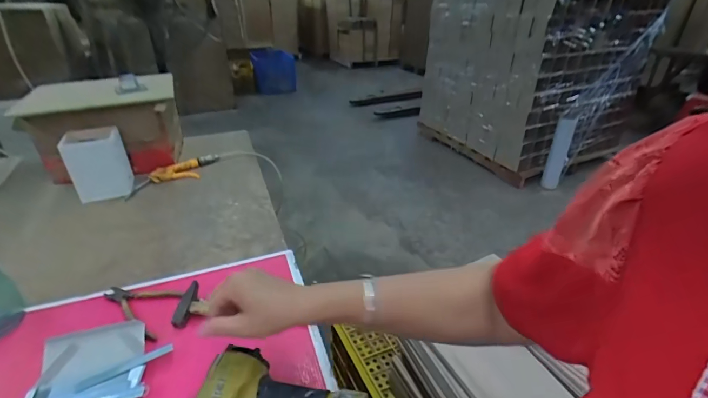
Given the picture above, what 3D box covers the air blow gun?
[{"bbox_3d":[-0.481,-0.074,0.981,0.253,0.029,0.096,-23,36,-32],"label":"air blow gun"}]

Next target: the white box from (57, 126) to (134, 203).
[{"bbox_3d":[-0.629,-0.091,0.902,0.116,0.144,0.115,-16,33,-24],"label":"white box"}]

